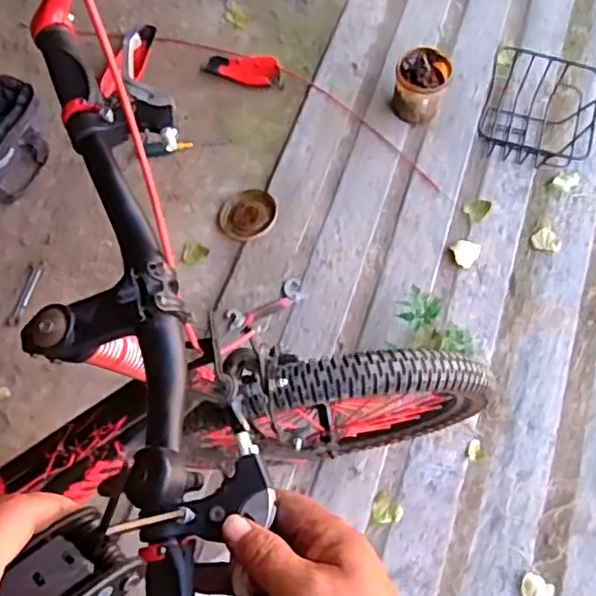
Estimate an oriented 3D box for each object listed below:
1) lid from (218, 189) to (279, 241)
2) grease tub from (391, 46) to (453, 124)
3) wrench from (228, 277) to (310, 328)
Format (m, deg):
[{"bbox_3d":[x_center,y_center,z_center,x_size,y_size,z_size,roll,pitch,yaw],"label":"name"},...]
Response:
[{"bbox_3d":[-0.109,-0.185,1.395,0.122,0.016,0.123,0,69,-1],"label":"lid"},{"bbox_3d":[0.277,-0.477,1.447,0.114,0.134,0.120,0,69,-1],"label":"grease tub"},{"bbox_3d":[-0.063,0.013,1.291,0.166,0.013,0.051,-27,72,-11],"label":"wrench"}]

